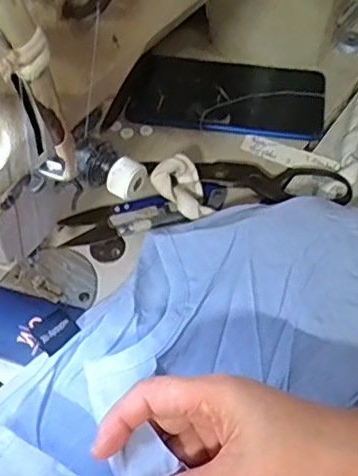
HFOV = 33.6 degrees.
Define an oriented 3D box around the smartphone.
[{"bbox_3d":[0.039,-0.119,0.484,0.156,0.009,0.080,10,58,9],"label":"smartphone"}]

